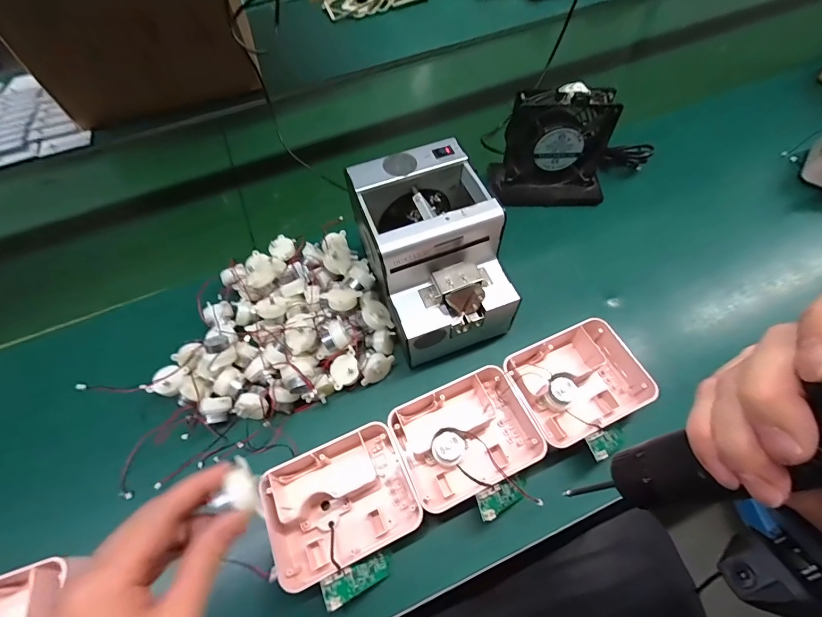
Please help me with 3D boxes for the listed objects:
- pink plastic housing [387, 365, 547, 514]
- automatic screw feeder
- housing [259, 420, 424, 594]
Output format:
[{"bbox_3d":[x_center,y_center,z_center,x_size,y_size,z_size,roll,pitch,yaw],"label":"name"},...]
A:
[{"bbox_3d":[0.053,0.123,0.371,0.128,0.040,0.102,-25,59,-11],"label":"pink plastic housing"},{"bbox_3d":[0.024,-0.058,0.413,0.125,0.144,0.172,-20,59,-8],"label":"automatic screw feeder"},{"bbox_3d":[-0.064,0.173,0.347,0.126,0.042,0.103,-25,59,-11],"label":"housing"}]

